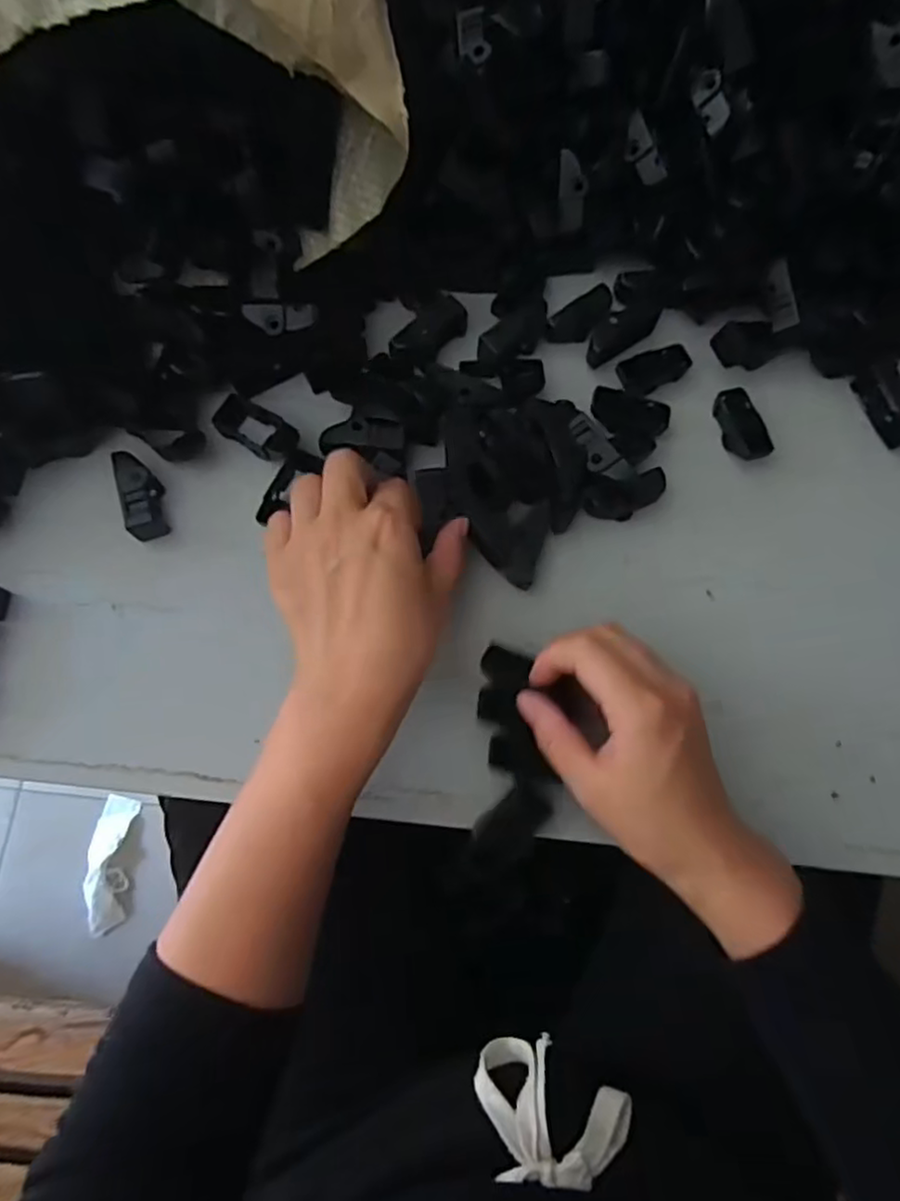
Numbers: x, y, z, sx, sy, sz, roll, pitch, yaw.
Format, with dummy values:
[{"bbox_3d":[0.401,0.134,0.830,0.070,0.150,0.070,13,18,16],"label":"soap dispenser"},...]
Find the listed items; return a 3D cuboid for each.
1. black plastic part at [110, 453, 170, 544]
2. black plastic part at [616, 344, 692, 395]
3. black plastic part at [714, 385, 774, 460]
[{"bbox_3d":[-0.171,-0.059,0.369,0.018,0.025,0.047,-16,80,-4],"label":"black plastic part"},{"bbox_3d":[0.122,-0.137,0.396,0.046,0.012,0.021,-25,81,-6],"label":"black plastic part"},{"bbox_3d":[0.169,-0.102,0.388,0.019,0.014,0.044,-16,80,-4],"label":"black plastic part"}]

